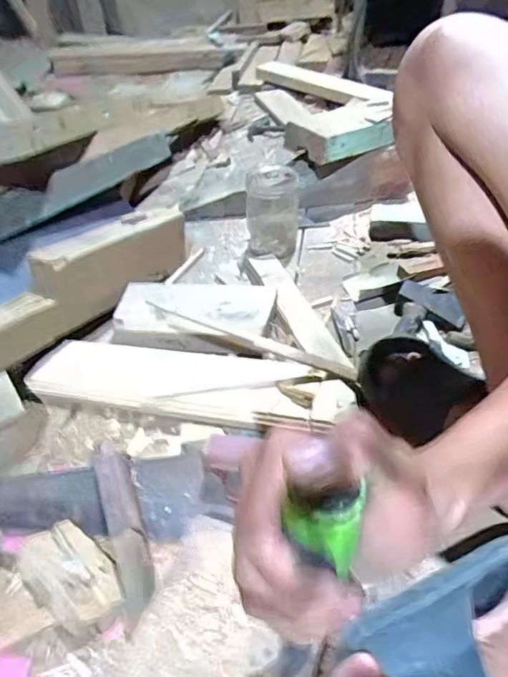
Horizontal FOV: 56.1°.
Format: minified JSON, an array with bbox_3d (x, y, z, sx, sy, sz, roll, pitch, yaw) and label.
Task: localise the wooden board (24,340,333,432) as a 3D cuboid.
[{"bbox_3d":[-0.118,0.052,0.665,0.398,0.019,0.113,5,41,17],"label":"wooden board"}]

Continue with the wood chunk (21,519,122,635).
[{"bbox_3d":[-0.192,0.240,0.493,0.133,0.027,0.070,28,51,31],"label":"wood chunk"}]

